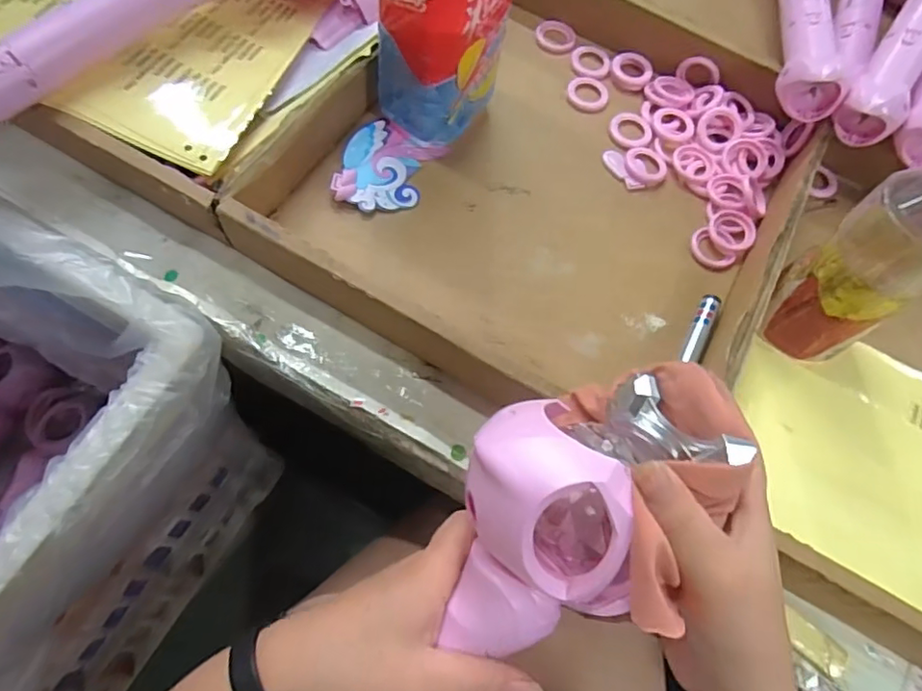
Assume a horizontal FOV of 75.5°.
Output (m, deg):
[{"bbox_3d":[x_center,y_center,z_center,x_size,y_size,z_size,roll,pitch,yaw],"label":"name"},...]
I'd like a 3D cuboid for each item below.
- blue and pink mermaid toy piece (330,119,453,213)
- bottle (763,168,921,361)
[{"bbox_3d":[-0.061,-0.142,0.475,0.071,0.007,0.091,25,62,-2],"label":"blue and pink mermaid toy piece"},{"bbox_3d":[0.256,-0.049,0.374,0.052,0.182,0.067,-32,74,-14],"label":"bottle"}]

